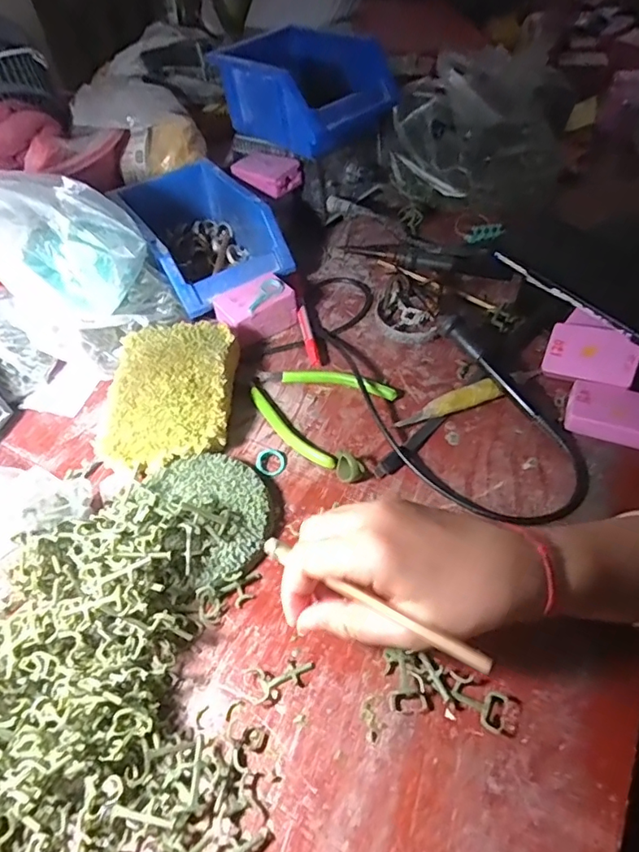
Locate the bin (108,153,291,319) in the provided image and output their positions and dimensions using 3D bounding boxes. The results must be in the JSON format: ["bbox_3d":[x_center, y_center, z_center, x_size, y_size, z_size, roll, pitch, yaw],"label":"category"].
[{"bbox_3d":[-0.127,-0.198,0.555,0.118,0.074,0.190,-29,56,-19],"label":"bin"}]

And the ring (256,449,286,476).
[{"bbox_3d":[-0.039,0.027,0.416,0.023,0.006,0.024,-1,52,2],"label":"ring"}]

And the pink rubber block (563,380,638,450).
[{"bbox_3d":[0.235,-0.009,0.420,0.068,0.021,0.042,19,55,17],"label":"pink rubber block"}]

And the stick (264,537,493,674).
[{"bbox_3d":[0.022,0.088,0.273,0.140,0.006,0.009,18,53,38],"label":"stick"}]

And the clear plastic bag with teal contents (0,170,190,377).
[{"bbox_3d":[-0.211,-0.152,0.438,0.139,0.191,0.092,-26,55,-17],"label":"clear plastic bag with teal contents"}]

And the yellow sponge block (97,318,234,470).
[{"bbox_3d":[-0.121,-0.025,0.438,0.094,0.047,0.132,-1,52,2],"label":"yellow sponge block"}]

